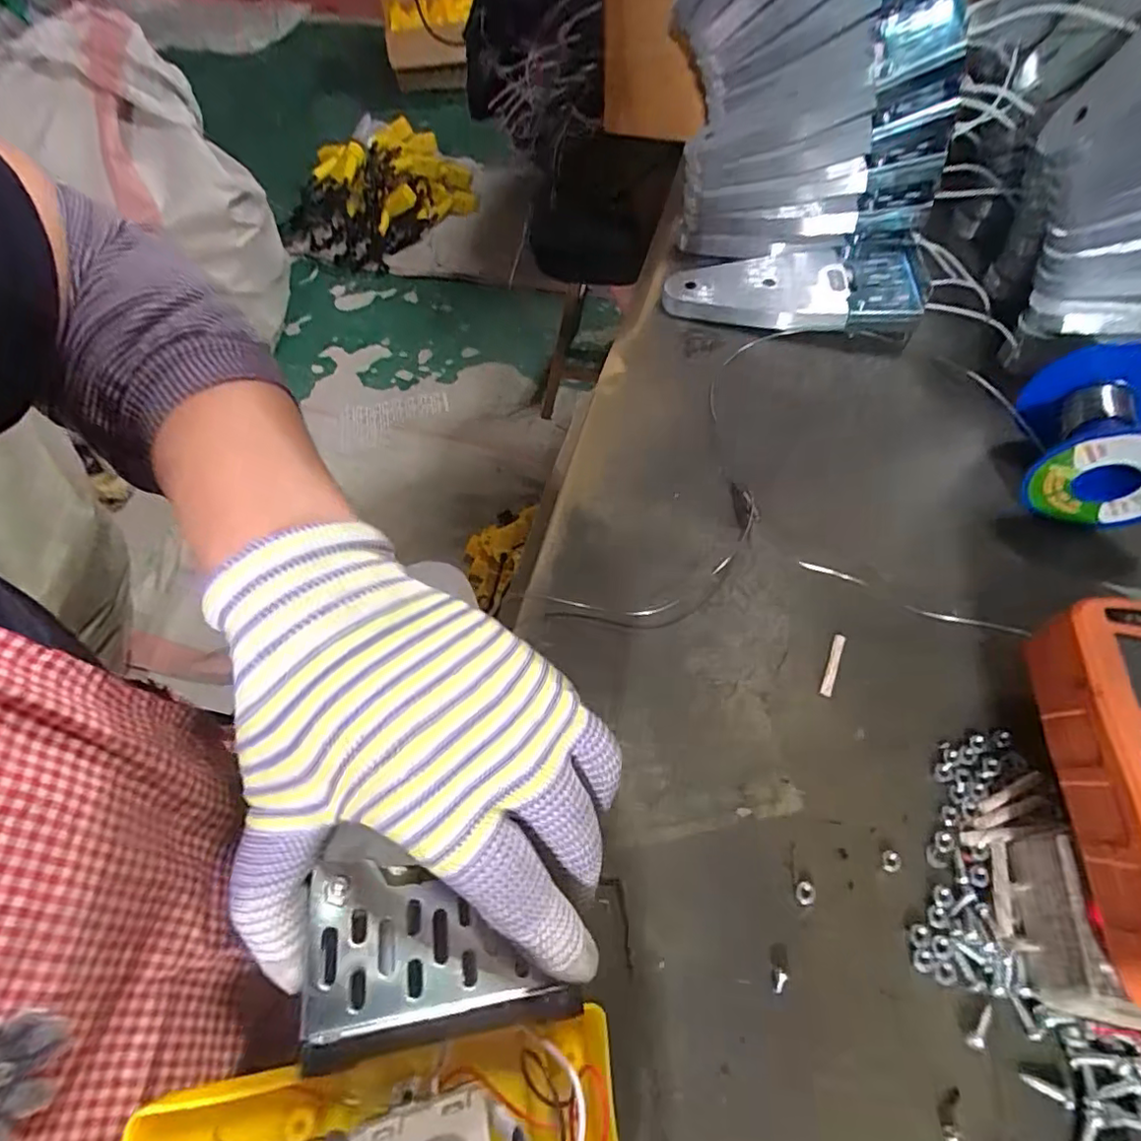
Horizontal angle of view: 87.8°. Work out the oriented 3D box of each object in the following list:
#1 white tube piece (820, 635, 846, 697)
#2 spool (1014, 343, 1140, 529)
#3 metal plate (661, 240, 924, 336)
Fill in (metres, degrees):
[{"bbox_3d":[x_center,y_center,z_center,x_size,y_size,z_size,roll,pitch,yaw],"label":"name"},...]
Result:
[{"bbox_3d":[0.118,0.042,0.266,0.005,0.004,0.030,21,61,14],"label":"white tube piece"},{"bbox_3d":[0.266,-0.065,0.297,0.064,0.063,0.069,14,60,11],"label":"spool"},{"bbox_3d":[0.149,-0.191,0.406,0.162,0.028,0.077,3,58,4],"label":"metal plate"}]

